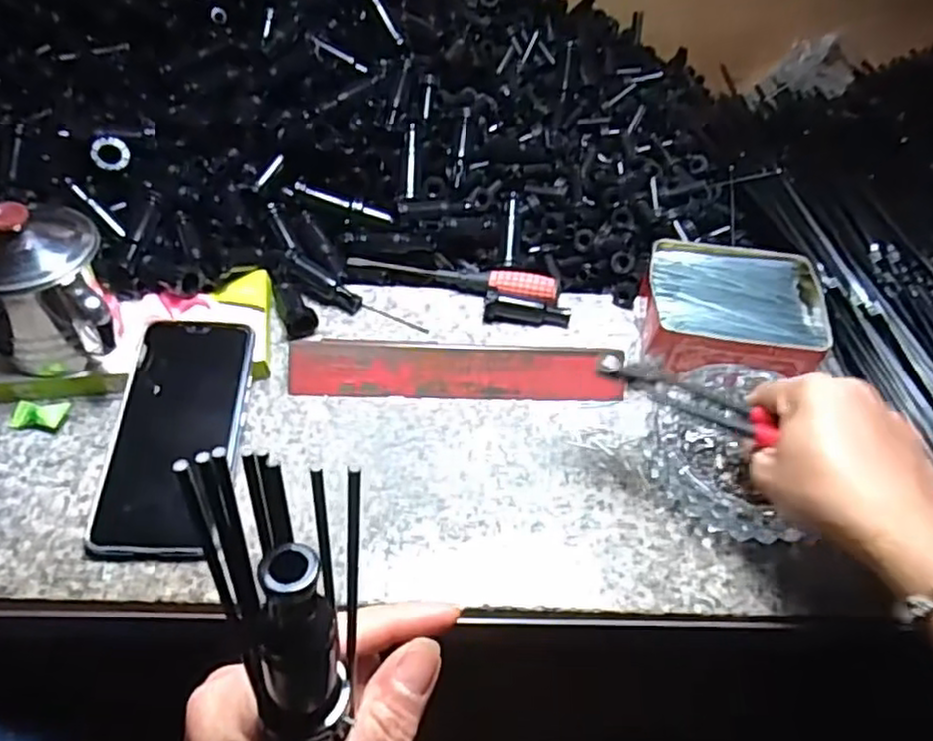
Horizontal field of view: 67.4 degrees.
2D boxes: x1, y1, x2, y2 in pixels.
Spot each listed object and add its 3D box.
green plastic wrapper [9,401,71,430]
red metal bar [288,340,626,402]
[{"bbox_3d":[-0.275,0.028,0.450,0.034,0.008,0.021,7,51,2],"label":"green plastic wrapper"},{"bbox_3d":[-0.005,-0.001,0.482,0.226,0.026,0.027,1,51,-3],"label":"red metal bar"}]

